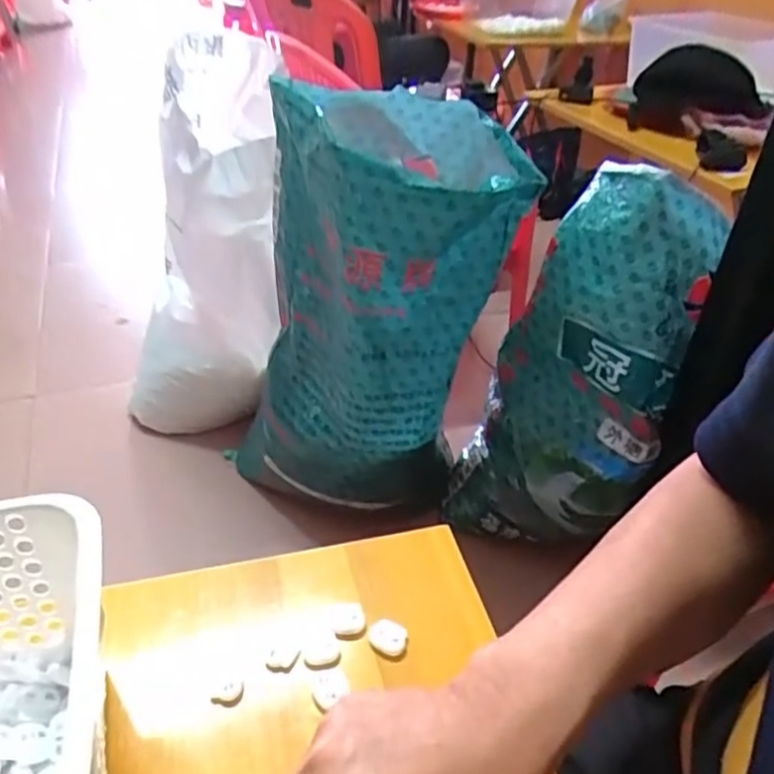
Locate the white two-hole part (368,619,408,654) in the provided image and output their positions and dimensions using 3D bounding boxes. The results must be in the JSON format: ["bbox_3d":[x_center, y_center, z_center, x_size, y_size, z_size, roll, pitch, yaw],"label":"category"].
[{"bbox_3d":[0.001,0.148,0.403,0.022,0.004,0.018,11,38,11],"label":"white two-hole part"}]

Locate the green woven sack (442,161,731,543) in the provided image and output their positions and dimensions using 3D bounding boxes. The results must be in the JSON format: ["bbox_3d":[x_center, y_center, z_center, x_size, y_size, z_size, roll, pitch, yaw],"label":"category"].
[{"bbox_3d":[0.251,-0.011,0.944,0.271,0.535,0.153,18,40,19],"label":"green woven sack"}]

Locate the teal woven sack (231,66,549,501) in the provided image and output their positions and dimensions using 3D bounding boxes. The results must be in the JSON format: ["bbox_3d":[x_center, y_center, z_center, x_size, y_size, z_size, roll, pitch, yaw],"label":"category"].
[{"bbox_3d":[-0.021,-0.108,1.001,0.398,0.558,0.313,11,38,11],"label":"teal woven sack"}]

